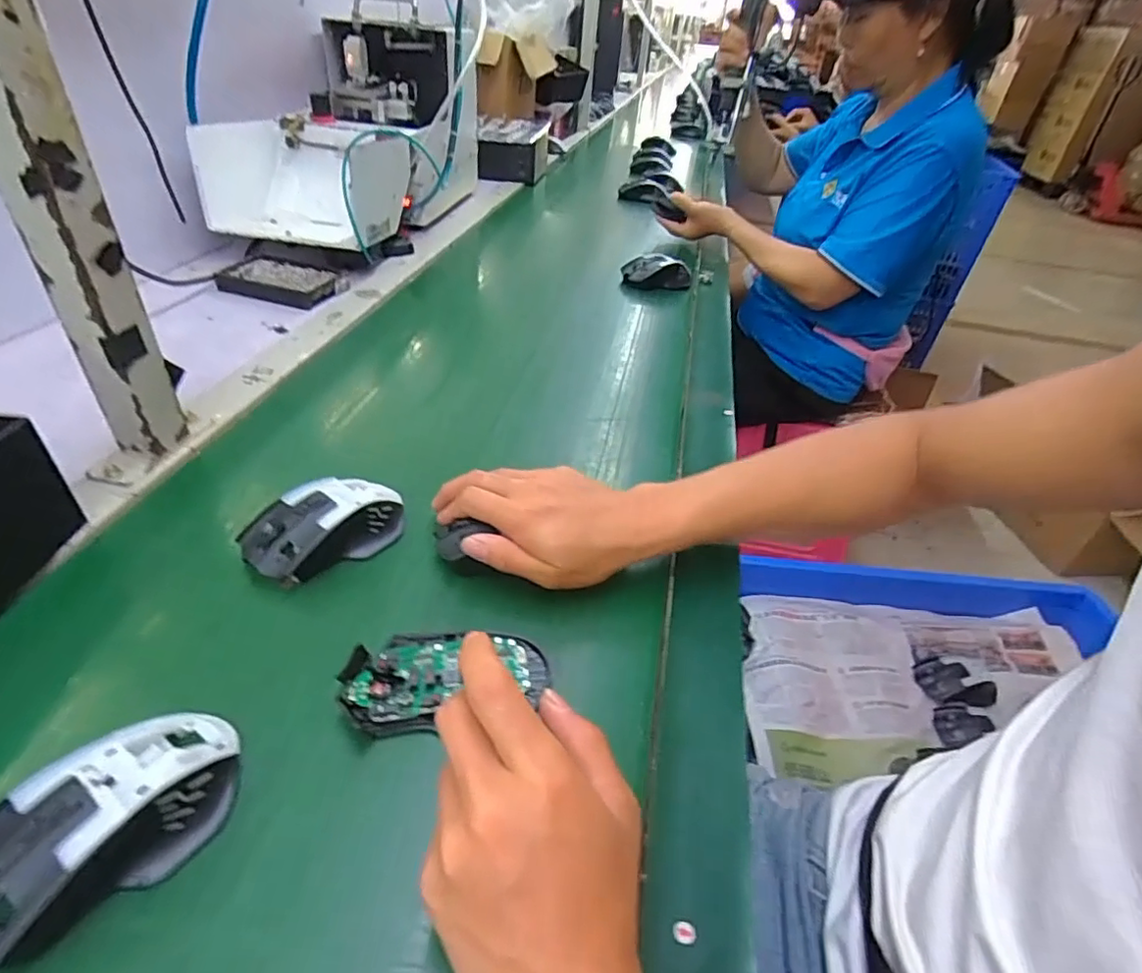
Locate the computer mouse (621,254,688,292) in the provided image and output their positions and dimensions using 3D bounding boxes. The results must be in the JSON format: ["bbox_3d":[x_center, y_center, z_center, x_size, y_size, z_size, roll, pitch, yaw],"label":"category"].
[{"bbox_3d":[0.131,-0.326,0.907,0.110,0.038,0.059,-12,39,-25],"label":"computer mouse"}]

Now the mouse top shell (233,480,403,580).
[{"bbox_3d":[-0.173,0.025,0.431,0.115,0.038,0.064,-26,47,-37],"label":"mouse top shell"}]

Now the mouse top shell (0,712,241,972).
[{"bbox_3d":[-0.210,0.148,0.267,0.068,0.036,0.117,30,42,28],"label":"mouse top shell"}]

